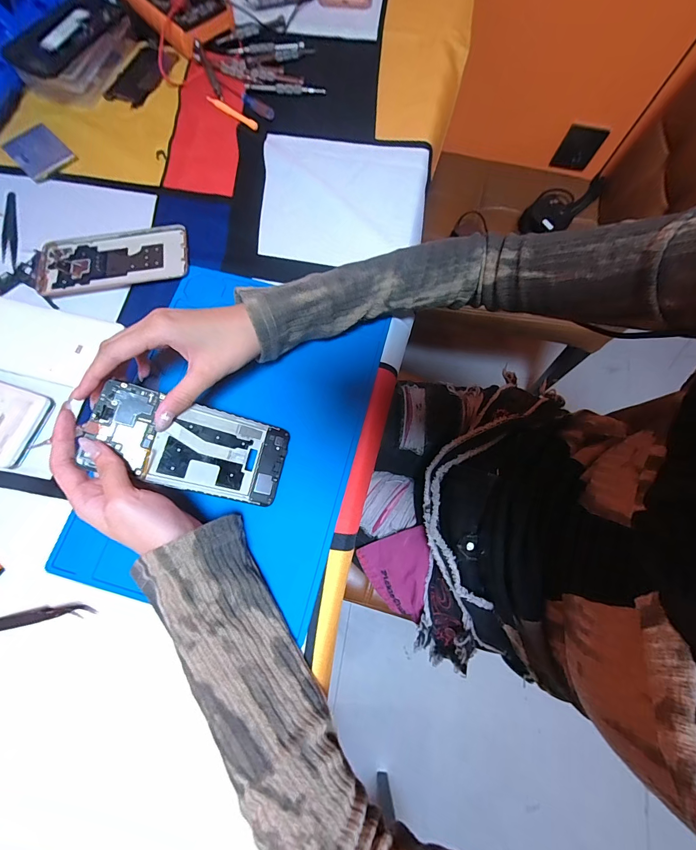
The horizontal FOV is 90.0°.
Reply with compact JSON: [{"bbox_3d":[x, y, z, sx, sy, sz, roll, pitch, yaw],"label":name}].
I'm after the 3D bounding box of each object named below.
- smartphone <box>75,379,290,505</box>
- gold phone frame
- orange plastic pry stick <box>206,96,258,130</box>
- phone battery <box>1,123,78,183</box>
[{"bbox_3d":[-0.127,0.017,0.290,0.149,0.007,0.070,21,74,-22],"label":"smartphone"},{"bbox_3d":[-0.256,-0.181,0.378,0.155,0.006,0.074,-10,74,-3],"label":"gold phone frame"},{"bbox_3d":[-0.146,-0.392,0.437,0.081,0.006,0.014,38,78,10],"label":"orange plastic pry stick"},{"bbox_3d":[-0.372,-0.329,0.419,0.083,0.004,0.056,43,79,11],"label":"phone battery"}]

